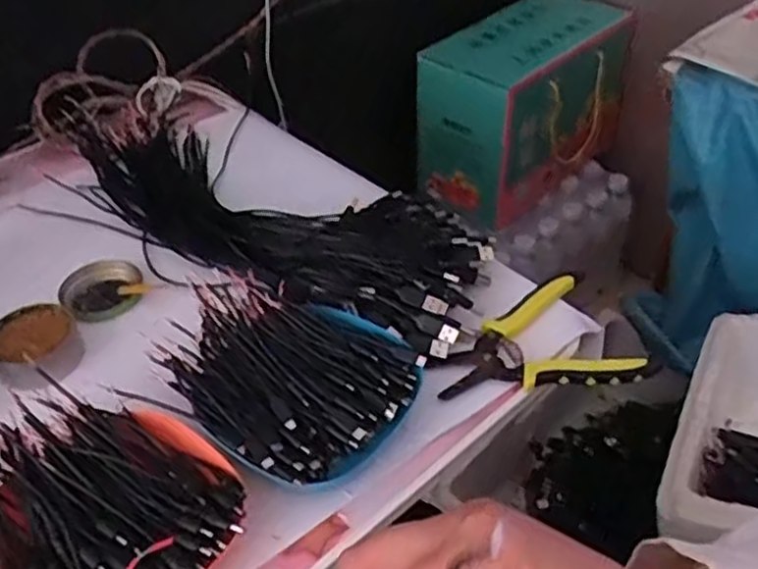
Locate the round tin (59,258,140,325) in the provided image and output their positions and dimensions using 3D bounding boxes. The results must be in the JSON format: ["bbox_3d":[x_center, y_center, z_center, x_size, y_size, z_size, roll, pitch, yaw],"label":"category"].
[{"bbox_3d":[-0.235,0.004,0.635,0.065,0.012,0.071,-1,43,1],"label":"round tin"}]

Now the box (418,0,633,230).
[{"bbox_3d":[0.215,-0.272,1.166,0.300,0.244,0.180,-29,49,-27],"label":"box"}]

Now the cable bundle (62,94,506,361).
[{"bbox_3d":[-0.119,-0.076,0.681,0.481,0.041,0.161,26,49,26],"label":"cable bundle"}]

